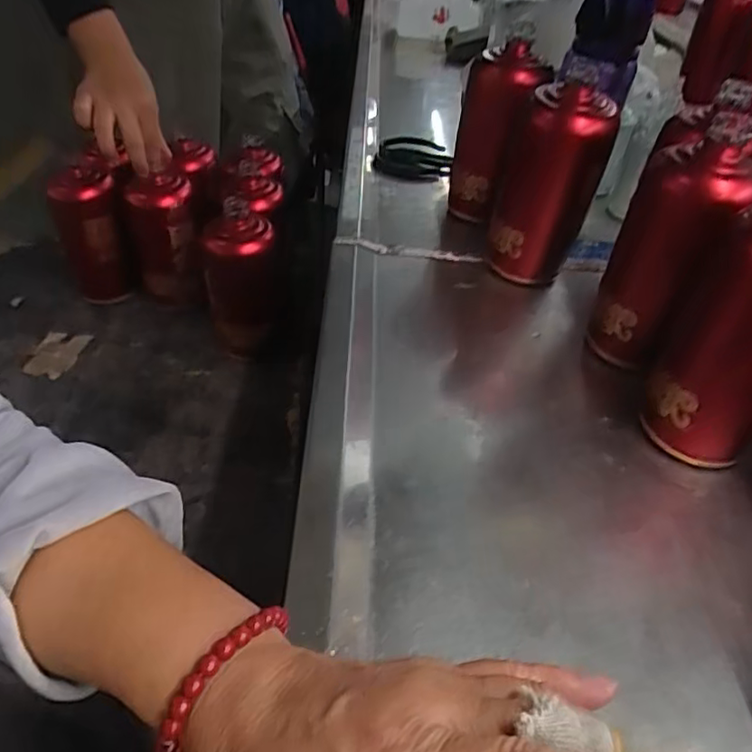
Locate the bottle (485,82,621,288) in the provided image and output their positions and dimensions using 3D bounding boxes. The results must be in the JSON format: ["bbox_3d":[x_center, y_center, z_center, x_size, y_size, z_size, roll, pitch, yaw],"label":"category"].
[{"bbox_3d":[0.152,-0.166,0.530,0.084,0.169,0.061,9,41,9],"label":"bottle"}]

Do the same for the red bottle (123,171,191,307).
[{"bbox_3d":[-0.264,-0.160,0.742,0.080,0.164,0.077,-11,42,-14],"label":"red bottle"}]

